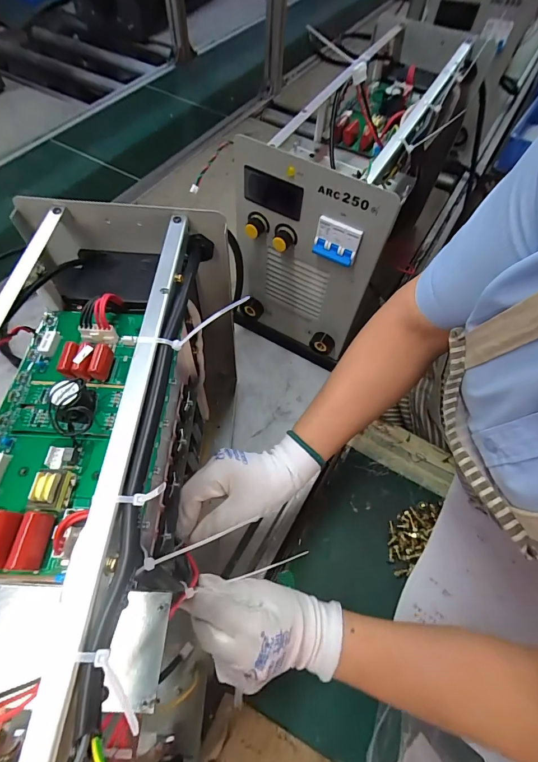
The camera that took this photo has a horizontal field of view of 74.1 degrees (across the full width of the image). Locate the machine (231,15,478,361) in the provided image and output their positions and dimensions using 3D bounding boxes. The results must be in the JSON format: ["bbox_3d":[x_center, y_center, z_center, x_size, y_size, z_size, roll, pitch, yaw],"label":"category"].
[{"bbox_3d":[0.143,-0.326,0.612,0.191,0.303,0.506,22,61,12],"label":"machine"}]

